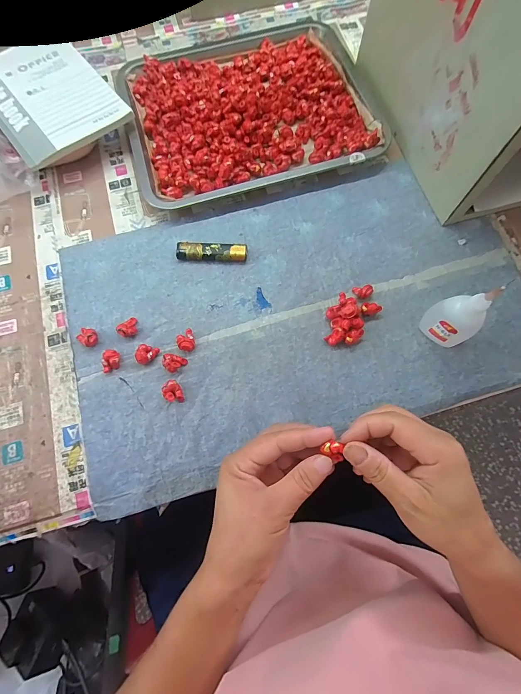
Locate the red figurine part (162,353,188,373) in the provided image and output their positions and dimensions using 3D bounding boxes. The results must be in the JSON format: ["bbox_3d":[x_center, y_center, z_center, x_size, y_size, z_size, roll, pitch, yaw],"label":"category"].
[{"bbox_3d":[-0.089,0.017,0.331,0.021,0.013,0.018,13,74,4],"label":"red figurine part"}]

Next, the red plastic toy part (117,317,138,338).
[{"bbox_3d":[-0.140,-0.021,0.341,0.015,0.017,0.023,34,77,9],"label":"red plastic toy part"}]

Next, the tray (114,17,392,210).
[{"bbox_3d":[-0.019,-0.324,0.426,0.312,0.029,0.274,-16,74,-4],"label":"tray"}]

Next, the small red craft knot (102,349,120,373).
[{"bbox_3d":[-0.155,0.014,0.333,0.018,0.013,0.025,18,75,5],"label":"small red craft knot"}]

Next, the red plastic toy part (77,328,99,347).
[{"bbox_3d":[-0.182,-0.011,0.339,0.017,0.015,0.018,0,74,0],"label":"red plastic toy part"}]

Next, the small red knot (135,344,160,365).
[{"bbox_3d":[-0.119,0.008,0.335,0.019,0.012,0.020,0,74,0],"label":"small red knot"}]

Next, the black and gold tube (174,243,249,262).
[{"bbox_3d":[-0.056,-0.109,0.369,0.081,0.012,0.020,3,74,1],"label":"black and gold tube"}]

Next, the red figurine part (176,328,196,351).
[{"bbox_3d":[-0.079,-0.007,0.338,0.017,0.014,0.025,-17,75,-5],"label":"red figurine part"}]

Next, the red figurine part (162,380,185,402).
[{"bbox_3d":[-0.088,0.046,0.323,0.017,0.012,0.023,-20,75,-5],"label":"red figurine part"}]

